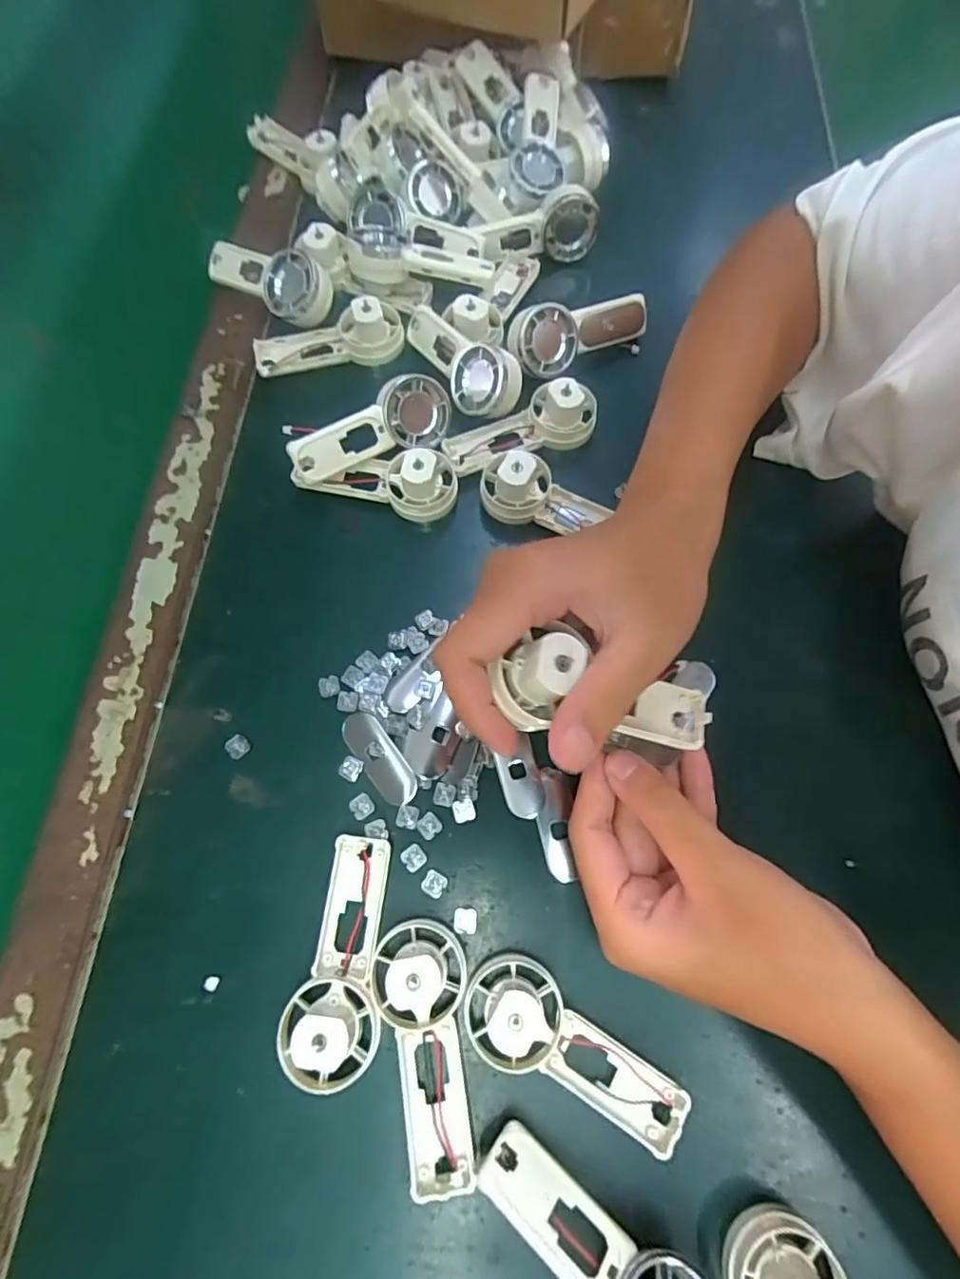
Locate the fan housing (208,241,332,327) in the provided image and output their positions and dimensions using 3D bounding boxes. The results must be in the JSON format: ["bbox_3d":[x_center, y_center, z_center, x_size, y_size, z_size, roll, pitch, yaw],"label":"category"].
[{"bbox_3d":[-0.137,-0.235,0.373,0.088,0.023,0.039,30,106,19],"label":"fan housing"}]

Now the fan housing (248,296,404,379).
[{"bbox_3d":[-0.095,-0.188,0.357,0.092,0.031,0.028,-12,70,-4],"label":"fan housing"}]

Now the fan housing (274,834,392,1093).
[{"bbox_3d":[-0.058,0.131,0.240,0.037,0.020,0.091,4,57,2],"label":"fan housing"}]

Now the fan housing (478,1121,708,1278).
[{"bbox_3d":[0.041,0.218,0.203,0.092,0.031,0.034,35,74,12],"label":"fan housing"}]

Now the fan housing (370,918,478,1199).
[{"bbox_3d":[-0.024,0.164,0.227,0.038,0.029,0.091,-3,70,-1],"label":"fan housing"}]

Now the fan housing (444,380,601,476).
[{"bbox_3d":[0.023,-0.126,0.331,0.092,0.025,0.038,-21,71,-7],"label":"fan housing"}]

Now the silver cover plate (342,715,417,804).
[{"bbox_3d":[-0.049,0.057,0.279,0.018,0.004,0.050,-36,73,-12],"label":"silver cover plate"}]

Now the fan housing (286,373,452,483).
[{"bbox_3d":[-0.061,-0.118,0.325,0.092,0.032,0.033,-23,71,-8],"label":"fan housing"}]

